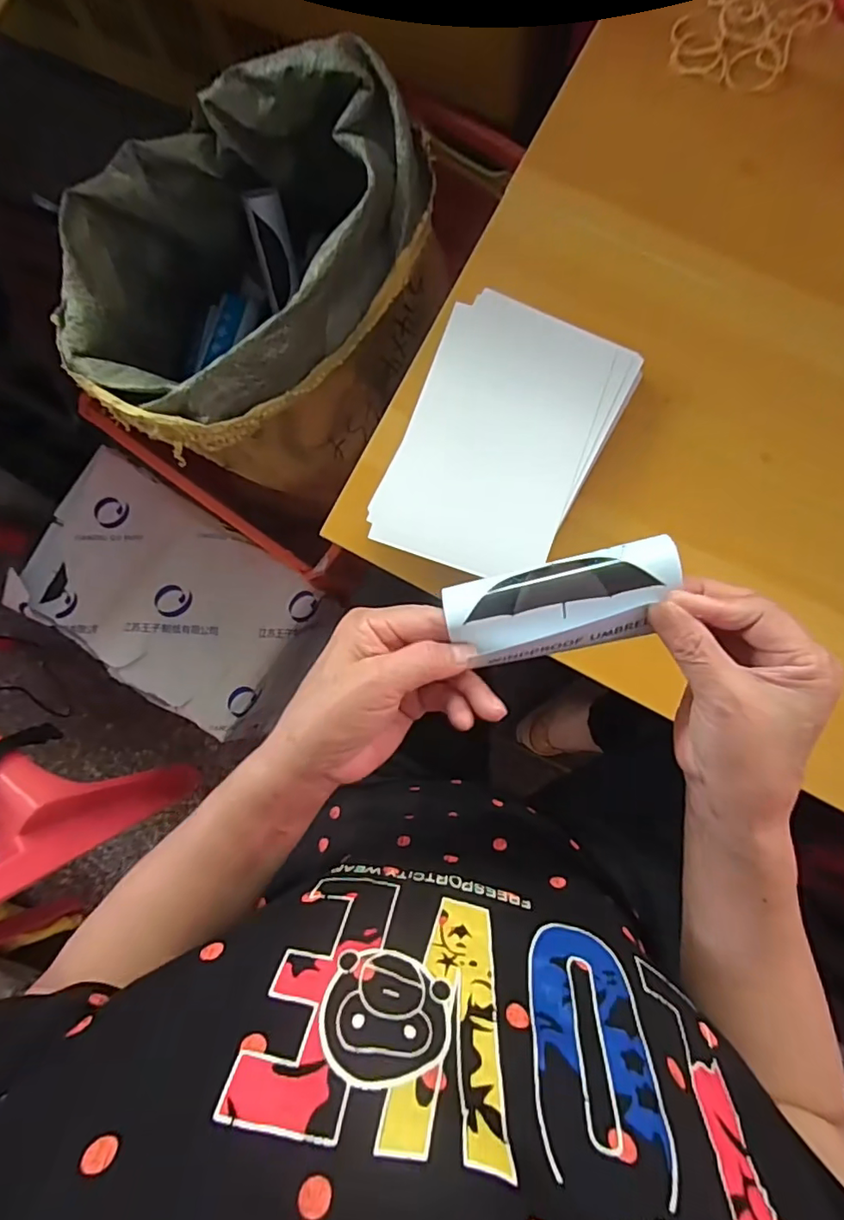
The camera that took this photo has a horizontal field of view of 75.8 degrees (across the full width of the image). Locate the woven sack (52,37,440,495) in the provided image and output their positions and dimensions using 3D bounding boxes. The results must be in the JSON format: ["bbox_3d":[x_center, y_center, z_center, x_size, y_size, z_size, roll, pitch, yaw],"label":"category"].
[{"bbox_3d":[-0.166,-0.322,0.555,0.286,0.239,0.343,40,89,6],"label":"woven sack"}]

